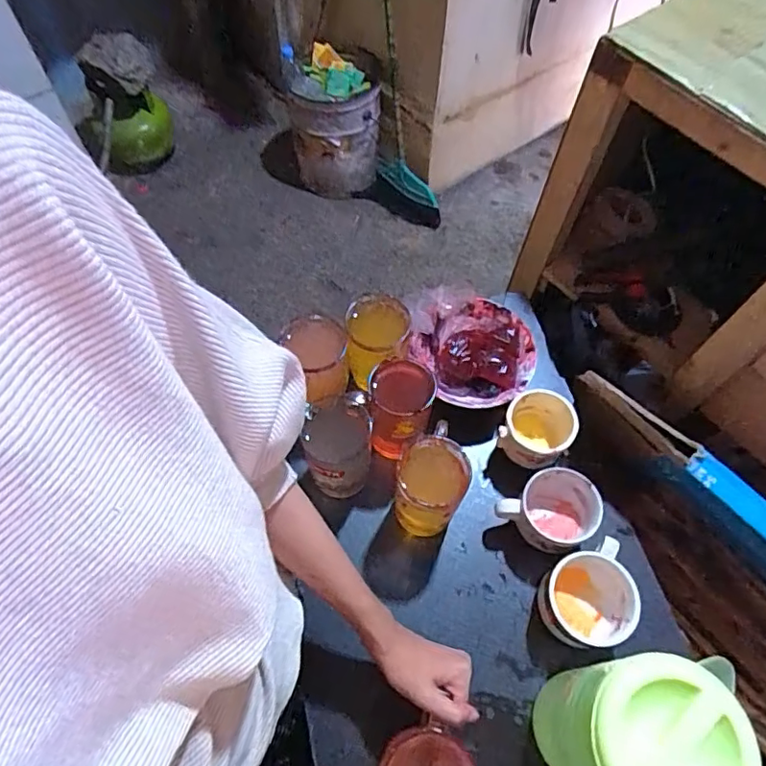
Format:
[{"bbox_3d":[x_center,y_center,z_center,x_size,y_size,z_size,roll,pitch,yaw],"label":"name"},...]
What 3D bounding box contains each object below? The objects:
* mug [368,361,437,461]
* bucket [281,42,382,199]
[{"bbox_3d":[0.019,0.029,0.629,0.065,0.134,0.072,11,60,6],"label":"mug"},{"bbox_3d":[-0.160,-0.830,1.802,0.275,0.314,0.367,-7,60,-4],"label":"bucket"}]

